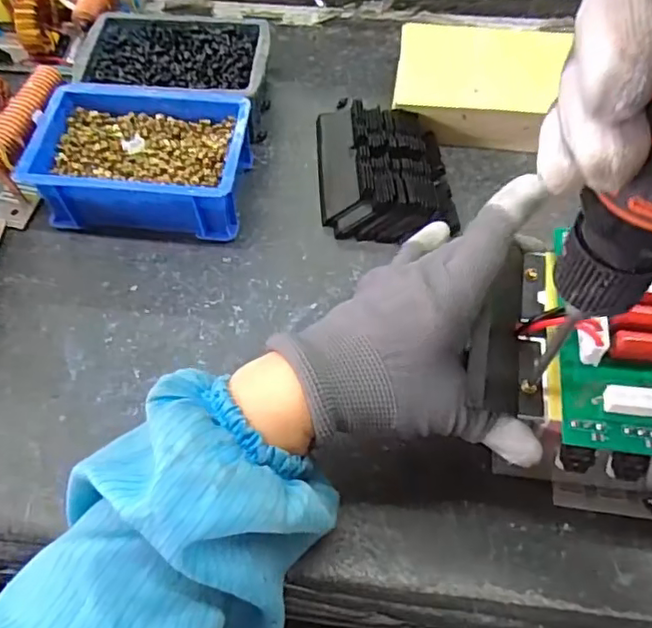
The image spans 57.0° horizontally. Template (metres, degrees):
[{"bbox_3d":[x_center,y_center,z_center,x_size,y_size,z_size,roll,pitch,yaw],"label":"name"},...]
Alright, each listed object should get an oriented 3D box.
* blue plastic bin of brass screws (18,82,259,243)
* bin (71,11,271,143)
[{"bbox_3d":[-0.134,-0.116,0.448,0.150,0.051,0.113,7,60,4],"label":"blue plastic bin of brass screws"},{"bbox_3d":[-0.123,-0.203,0.507,0.153,0.054,0.103,7,60,4],"label":"bin"}]

